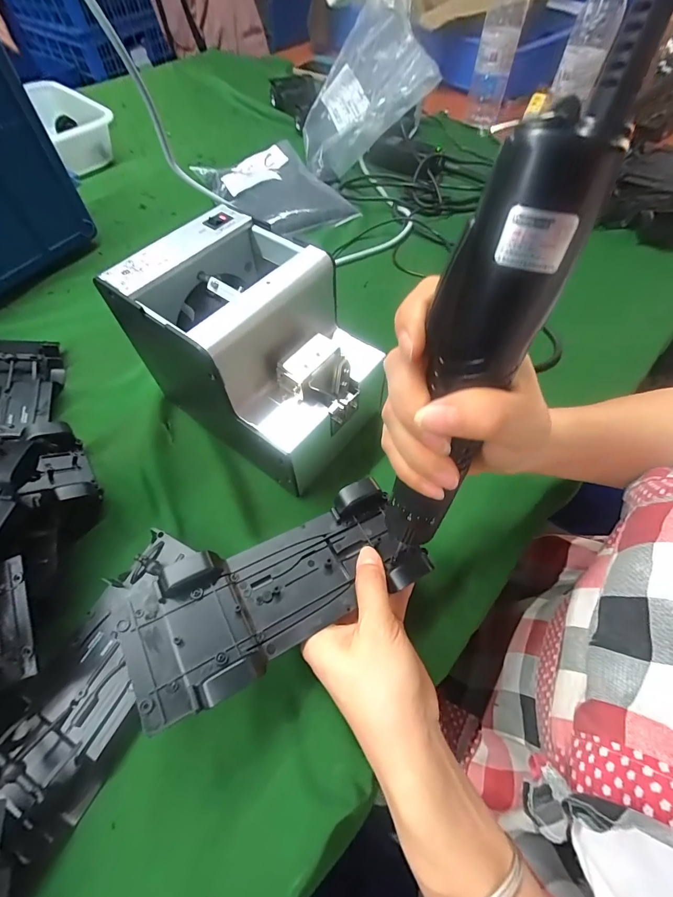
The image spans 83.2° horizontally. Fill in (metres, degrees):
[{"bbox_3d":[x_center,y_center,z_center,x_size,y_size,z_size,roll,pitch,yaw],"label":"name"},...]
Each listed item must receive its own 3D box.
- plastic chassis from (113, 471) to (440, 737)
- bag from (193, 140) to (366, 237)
[{"bbox_3d":[-0.033,0.085,0.241,0.182,0.023,0.080,-24,62,-27],"label":"plastic chassis"},{"bbox_3d":[-0.093,-0.393,0.575,0.151,0.033,0.228,-29,64,-16],"label":"bag"}]

